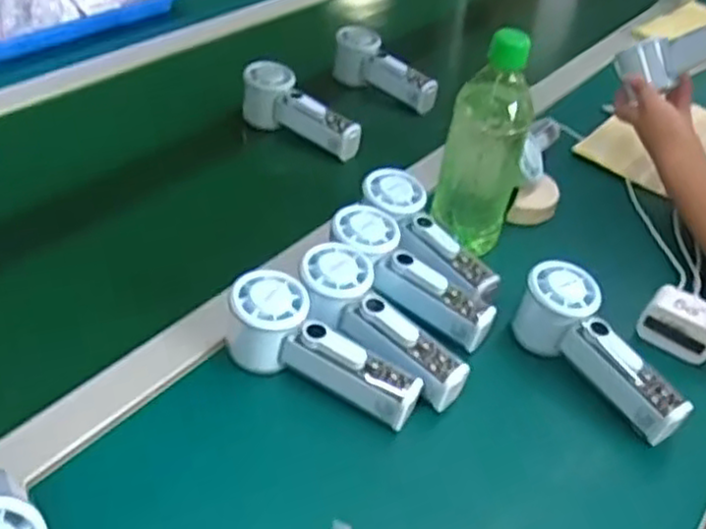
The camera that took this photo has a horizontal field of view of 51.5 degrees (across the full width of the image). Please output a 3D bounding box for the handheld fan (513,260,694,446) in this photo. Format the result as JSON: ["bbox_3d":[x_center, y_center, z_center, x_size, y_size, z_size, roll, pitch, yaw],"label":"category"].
[{"bbox_3d":[0.192,0.071,0.581,0.051,0.064,0.158,-21,59,-29],"label":"handheld fan"}]

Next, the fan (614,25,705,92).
[{"bbox_3d":[0.366,-0.229,0.794,0.148,0.049,0.033,-11,26,37],"label":"fan"}]

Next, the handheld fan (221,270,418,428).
[{"bbox_3d":[-0.025,0.069,0.540,0.153,0.070,0.056,27,43,24],"label":"handheld fan"}]

